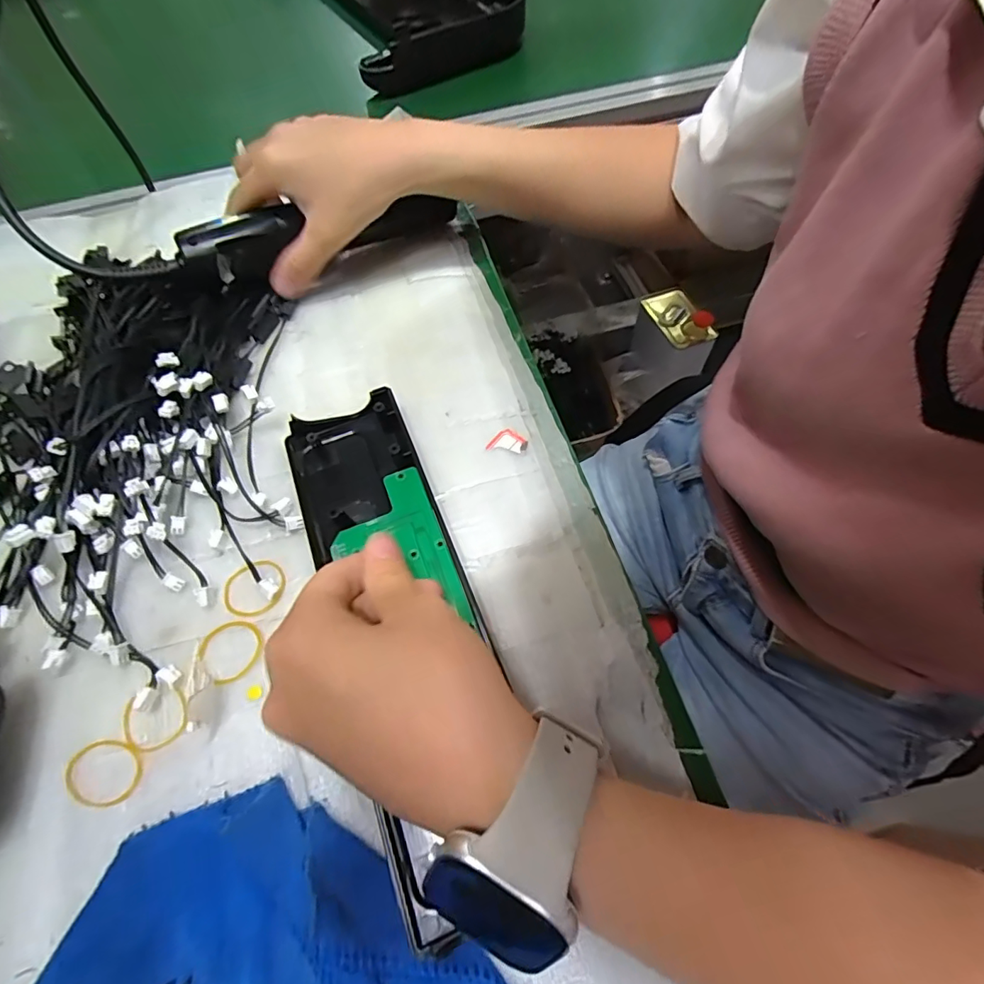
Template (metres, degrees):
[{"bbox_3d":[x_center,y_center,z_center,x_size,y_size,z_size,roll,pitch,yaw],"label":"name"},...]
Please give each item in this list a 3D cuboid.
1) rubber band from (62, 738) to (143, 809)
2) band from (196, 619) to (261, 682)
[{"bbox_3d":[-0.165,0.119,0.211,0.034,0.004,0.025,4,50,5],"label":"rubber band"},{"bbox_3d":[-0.126,0.074,0.238,0.028,0.004,0.027,-1,61,1],"label":"band"}]

